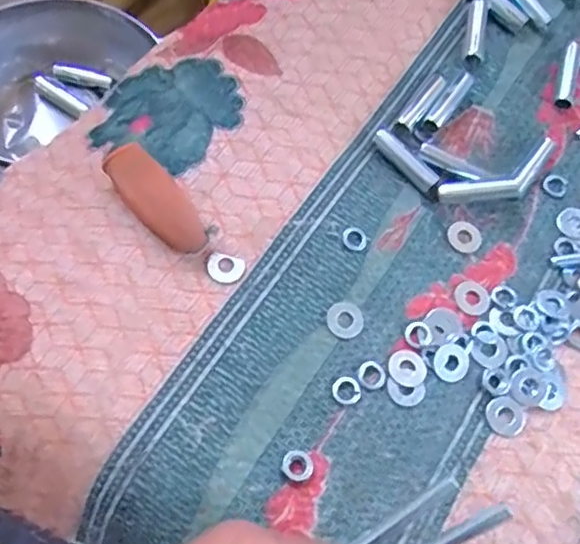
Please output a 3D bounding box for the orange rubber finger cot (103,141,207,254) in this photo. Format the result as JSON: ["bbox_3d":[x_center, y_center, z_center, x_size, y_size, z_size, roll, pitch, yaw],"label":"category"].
[{"bbox_3d":[-0.066,-0.034,0.310,0.023,0.022,0.066,-39,74,-14],"label":"orange rubber finger cot"}]

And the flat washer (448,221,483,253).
[{"bbox_3d":[0.095,-0.019,0.331,0.019,0.004,0.018,-41,75,-14],"label":"flat washer"}]

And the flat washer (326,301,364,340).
[{"bbox_3d":[0.028,0.024,0.307,0.018,0.004,0.019,0,69,-1],"label":"flat washer"}]

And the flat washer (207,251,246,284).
[{"bbox_3d":[-0.033,-0.002,0.310,0.020,0.004,0.016,8,69,2],"label":"flat washer"}]

